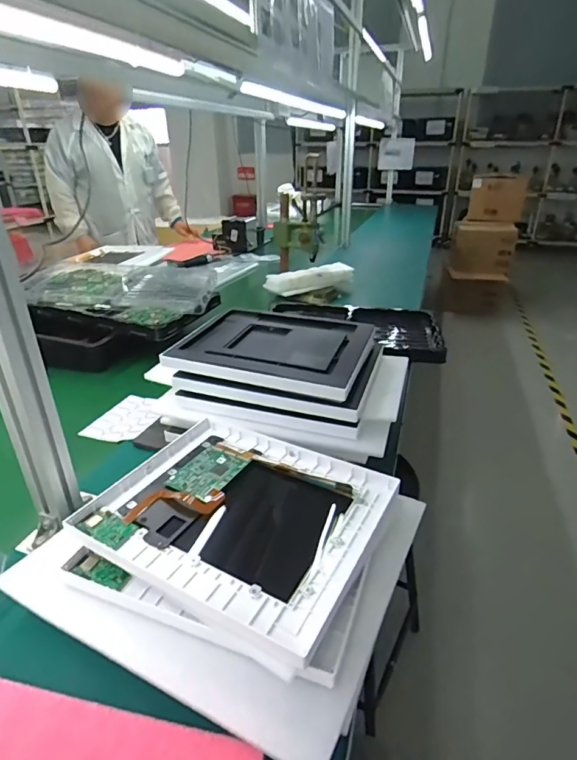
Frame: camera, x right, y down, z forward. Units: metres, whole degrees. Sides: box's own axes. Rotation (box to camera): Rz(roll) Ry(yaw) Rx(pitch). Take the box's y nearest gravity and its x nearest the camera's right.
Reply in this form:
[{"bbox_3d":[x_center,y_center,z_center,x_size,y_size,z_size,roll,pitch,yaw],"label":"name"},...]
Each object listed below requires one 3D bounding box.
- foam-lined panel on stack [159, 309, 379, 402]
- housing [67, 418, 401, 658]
[{"bbox_3d":[-0.018,-0.059,0.791,0.303,0.030,0.259,9,29,18],"label":"foam-lined panel on stack"},{"bbox_3d":[-0.058,0.152,0.537,0.306,0.023,0.254,14,31,25],"label":"housing"}]

